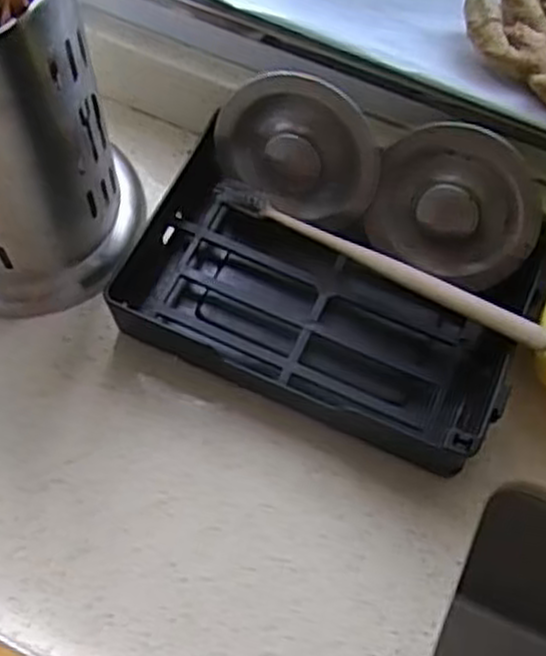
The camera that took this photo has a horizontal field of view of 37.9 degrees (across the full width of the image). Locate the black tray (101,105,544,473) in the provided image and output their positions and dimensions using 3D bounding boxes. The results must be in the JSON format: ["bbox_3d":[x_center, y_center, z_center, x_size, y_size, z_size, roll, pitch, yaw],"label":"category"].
[{"bbox_3d":[0.023,-0.016,0.391,0.189,0.043,0.109,24,67,7],"label":"black tray"}]

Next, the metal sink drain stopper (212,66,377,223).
[{"bbox_3d":[0.014,-0.090,0.388,0.082,0.065,0.013,29,35,7],"label":"metal sink drain stopper"}]

